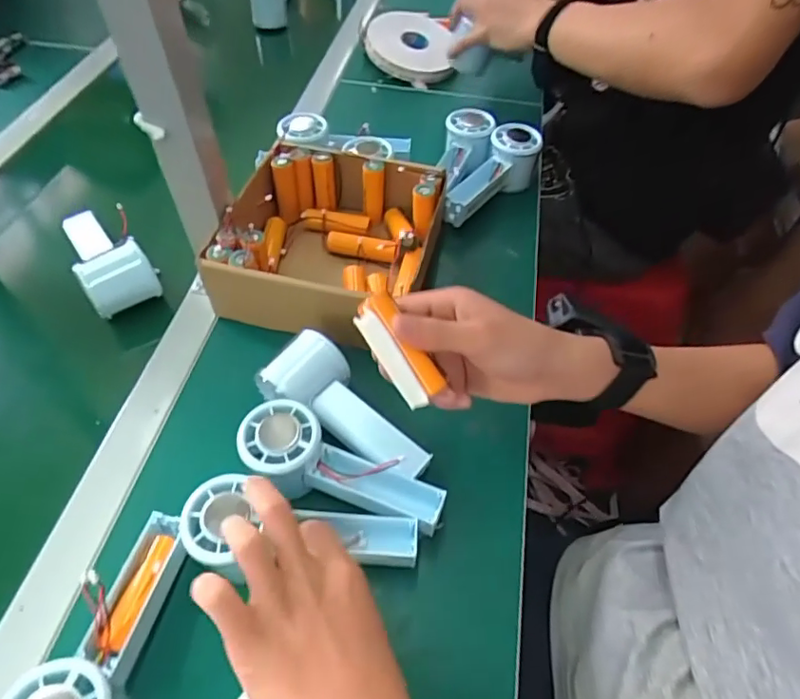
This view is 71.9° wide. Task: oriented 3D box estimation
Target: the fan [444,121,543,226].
[{"bbox_3d":[0.105,-0.189,0.619,0.052,0.063,0.145,29,57,19],"label":"fan"}]

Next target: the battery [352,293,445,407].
[{"bbox_3d":[-0.001,0.000,0.341,0.020,0.017,0.072,-31,85,-23],"label":"battery"}]

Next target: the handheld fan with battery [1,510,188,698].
[{"bbox_3d":[-0.176,0.178,0.338,0.056,0.062,0.156,6,40,3],"label":"handheld fan with battery"}]

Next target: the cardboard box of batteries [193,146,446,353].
[{"bbox_3d":[-0.068,-0.106,0.539,0.181,0.077,0.227,14,54,9],"label":"cardboard box of batteries"}]

